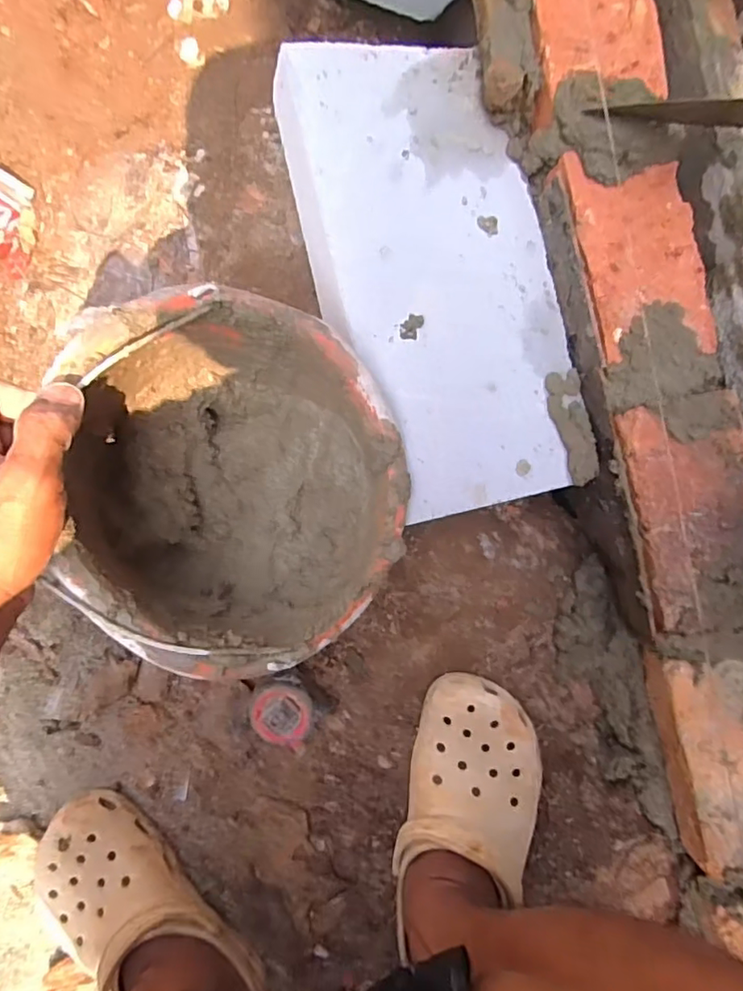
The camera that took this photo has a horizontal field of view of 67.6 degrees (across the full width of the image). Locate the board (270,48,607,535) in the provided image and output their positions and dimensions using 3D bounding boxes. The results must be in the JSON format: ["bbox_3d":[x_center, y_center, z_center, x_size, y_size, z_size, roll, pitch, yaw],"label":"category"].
[{"bbox_3d":[0.059,-0.191,0.484,0.207,0.047,0.402,-13,91,0],"label":"board"}]

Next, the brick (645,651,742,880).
[{"bbox_3d":[0.308,0.222,0.482,0.099,0.047,0.186,-12,91,0],"label":"brick"}]

